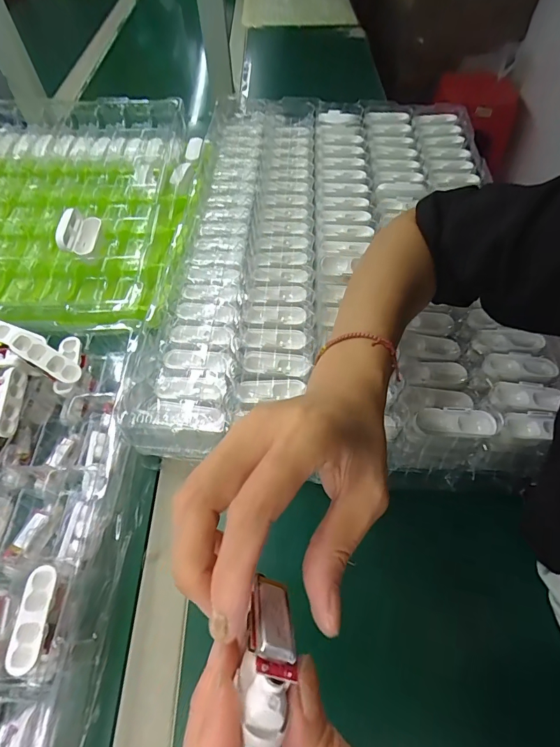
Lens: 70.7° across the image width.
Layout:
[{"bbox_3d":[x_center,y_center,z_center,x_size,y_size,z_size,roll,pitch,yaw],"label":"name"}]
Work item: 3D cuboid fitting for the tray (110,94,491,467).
[{"bbox_3d":[0.069,-0.178,0.488,0.377,0.031,0.591,4,57,1],"label":"tray"}]

